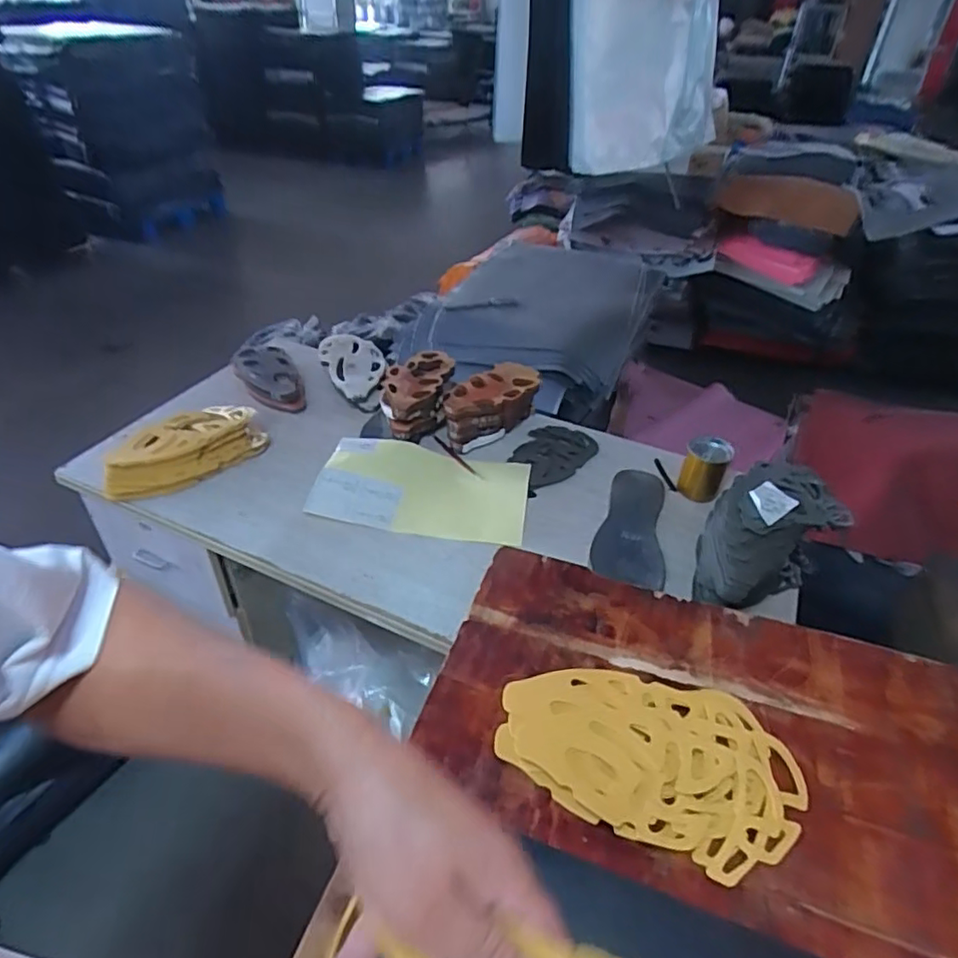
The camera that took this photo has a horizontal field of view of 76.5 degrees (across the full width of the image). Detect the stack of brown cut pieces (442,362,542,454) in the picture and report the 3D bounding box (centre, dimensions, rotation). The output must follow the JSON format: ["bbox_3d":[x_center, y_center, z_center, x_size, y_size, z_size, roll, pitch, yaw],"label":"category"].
[{"bbox_3d":[0.023,-0.124,1.126,0.107,0.110,0.190,28,46,27],"label":"stack of brown cut pieces"}]

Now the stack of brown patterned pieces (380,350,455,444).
[{"bbox_3d":[-0.117,-0.152,1.134,0.128,0.087,0.169,5,40,3],"label":"stack of brown patterned pieces"}]

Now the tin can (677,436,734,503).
[{"bbox_3d":[0.372,-0.022,1.002,0.071,0.087,0.058,14,41,14],"label":"tin can"}]

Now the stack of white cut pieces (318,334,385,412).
[{"bbox_3d":[-0.252,-0.215,1.240,0.125,0.045,0.268,-10,41,-14],"label":"stack of white cut pieces"}]

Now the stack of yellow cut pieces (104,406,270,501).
[{"bbox_3d":[-0.496,-0.052,1.025,0.262,0.082,0.131,-28,48,-31],"label":"stack of yellow cut pieces"}]

